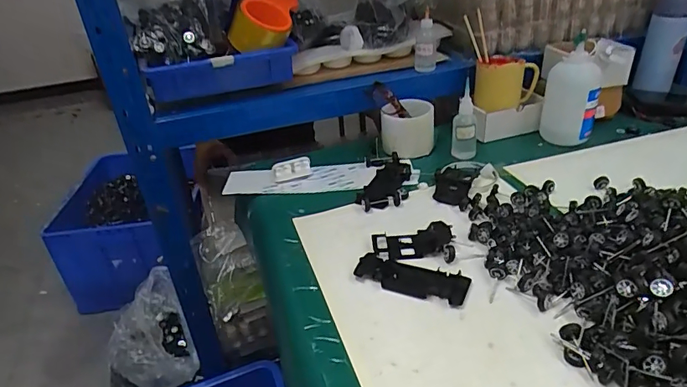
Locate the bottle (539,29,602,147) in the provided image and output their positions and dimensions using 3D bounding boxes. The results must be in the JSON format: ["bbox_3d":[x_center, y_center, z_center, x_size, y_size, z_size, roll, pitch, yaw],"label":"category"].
[{"bbox_3d":[0.366,-0.158,0.748,0.056,0.161,0.072,-15,33,-16],"label":"bottle"}]

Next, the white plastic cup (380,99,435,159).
[{"bbox_3d":[0.108,-0.109,0.792,0.088,0.080,0.072,0,32,7],"label":"white plastic cup"}]

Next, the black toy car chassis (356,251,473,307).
[{"bbox_3d":[0.077,0.093,0.523,0.124,0.008,0.047,10,35,22],"label":"black toy car chassis"}]

